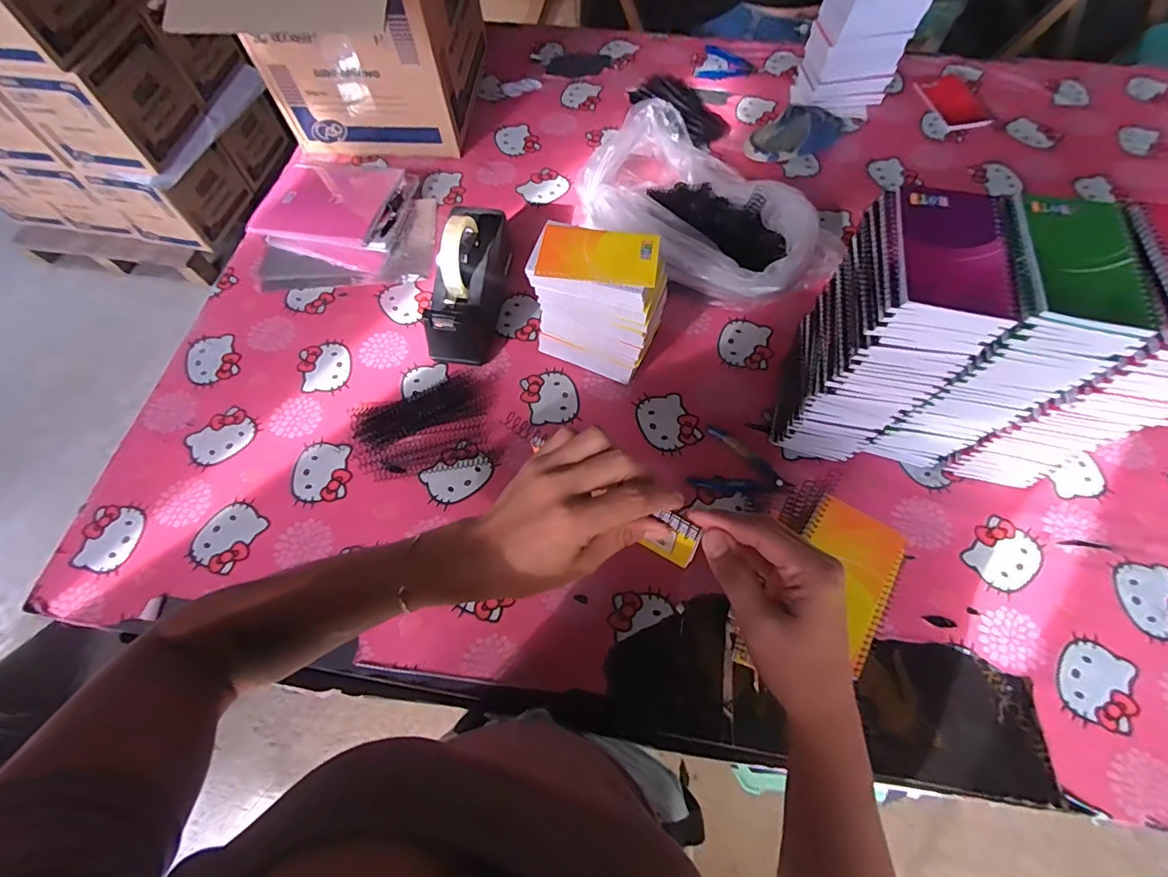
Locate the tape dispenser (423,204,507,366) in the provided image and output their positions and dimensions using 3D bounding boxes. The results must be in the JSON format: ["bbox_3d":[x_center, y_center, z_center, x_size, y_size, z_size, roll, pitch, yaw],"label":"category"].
[{"bbox_3d":[-0.154,-0.213,0.687,0.087,0.126,0.220,2,65,3],"label":"tape dispenser"}]

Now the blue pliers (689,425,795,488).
[{"bbox_3d":[0.193,0.033,0.625,0.109,0.009,0.078,20,66,11],"label":"blue pliers"}]

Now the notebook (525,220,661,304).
[{"bbox_3d":[0.011,-0.194,0.563,0.135,0.015,0.088,10,66,7],"label":"notebook"}]

